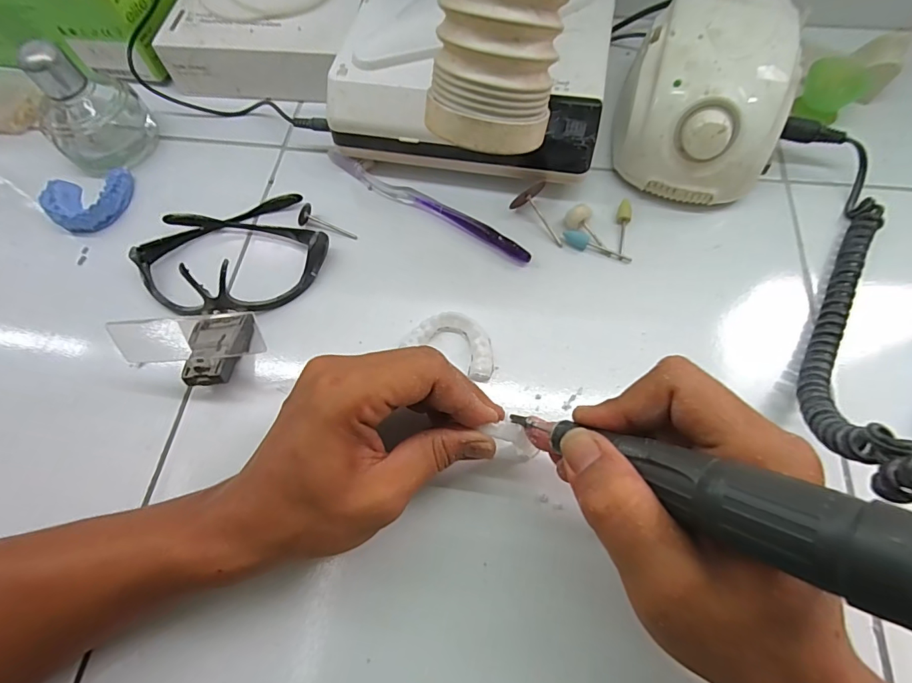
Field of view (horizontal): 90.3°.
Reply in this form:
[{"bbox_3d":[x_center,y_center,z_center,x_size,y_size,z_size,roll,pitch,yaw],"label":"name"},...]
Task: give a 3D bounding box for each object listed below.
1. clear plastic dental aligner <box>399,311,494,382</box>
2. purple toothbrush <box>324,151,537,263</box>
[{"bbox_3d":[0.000,0.000,0.298,0.060,0.010,0.035,27,71,13],"label":"clear plastic dental aligner"},{"bbox_3d":[-0.025,-0.105,0.344,0.183,0.009,0.013,31,72,14],"label":"purple toothbrush"}]

